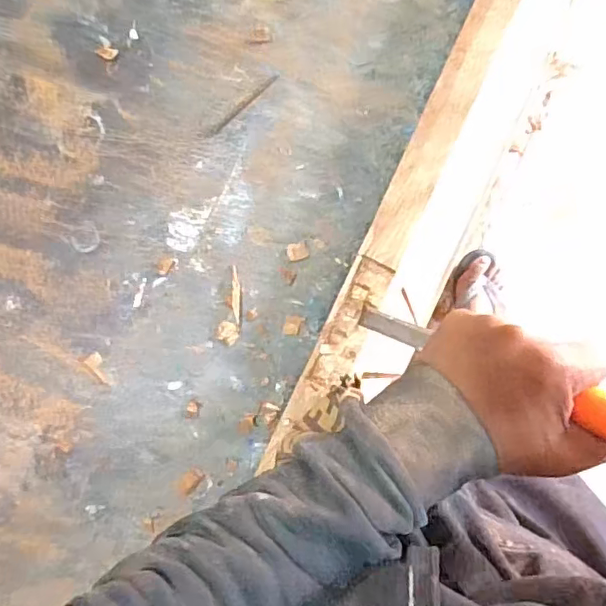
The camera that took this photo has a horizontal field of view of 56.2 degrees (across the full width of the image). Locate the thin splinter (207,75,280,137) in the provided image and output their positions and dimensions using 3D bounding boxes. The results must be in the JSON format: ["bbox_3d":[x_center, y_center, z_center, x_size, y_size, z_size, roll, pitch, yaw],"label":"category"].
[{"bbox_3d":[-0.052,-0.169,0.485,0.077,0.004,0.008,-39,84,2],"label":"thin splinter"}]

